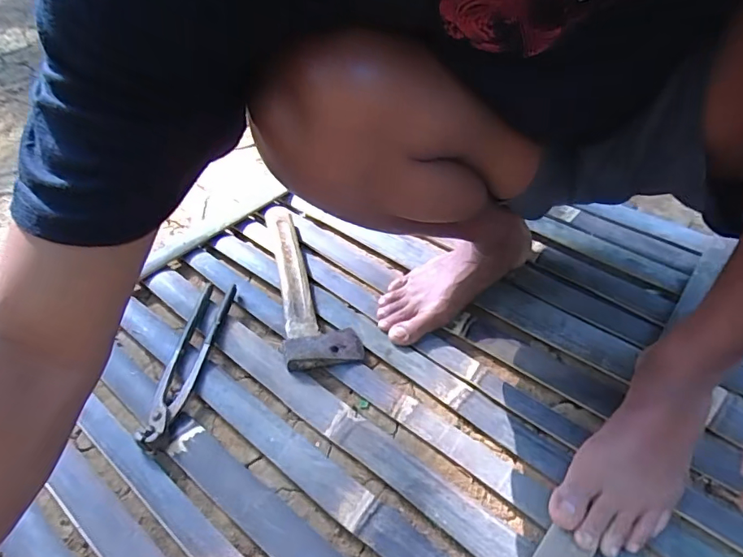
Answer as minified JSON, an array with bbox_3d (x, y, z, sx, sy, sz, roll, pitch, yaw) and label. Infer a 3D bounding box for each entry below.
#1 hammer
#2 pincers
[{"bbox_3d":[-0.085,0.001,0.622,0.082,0.026,0.265,-13,45,-9],"label":"hammer"},{"bbox_3d":[-0.207,0.086,0.546,0.045,0.023,0.228,2,45,6],"label":"pincers"}]

